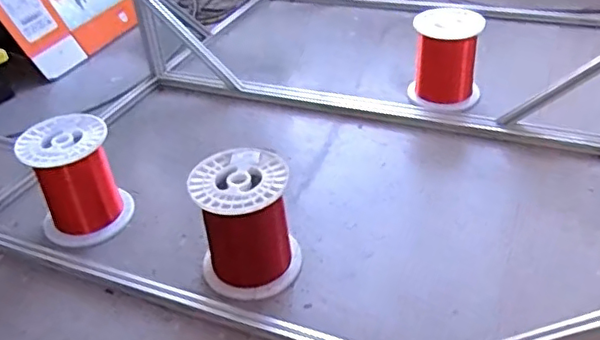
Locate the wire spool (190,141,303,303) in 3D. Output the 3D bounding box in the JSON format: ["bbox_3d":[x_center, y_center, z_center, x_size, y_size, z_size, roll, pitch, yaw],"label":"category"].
[{"bbox_3d":[-0.112,0.108,1.227,0.197,0.235,0.207,-3,38,3],"label":"wire spool"}]

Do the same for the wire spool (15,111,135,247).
[{"bbox_3d":[-0.526,0.018,1.378,0.198,0.244,0.180,-3,38,3],"label":"wire spool"}]

